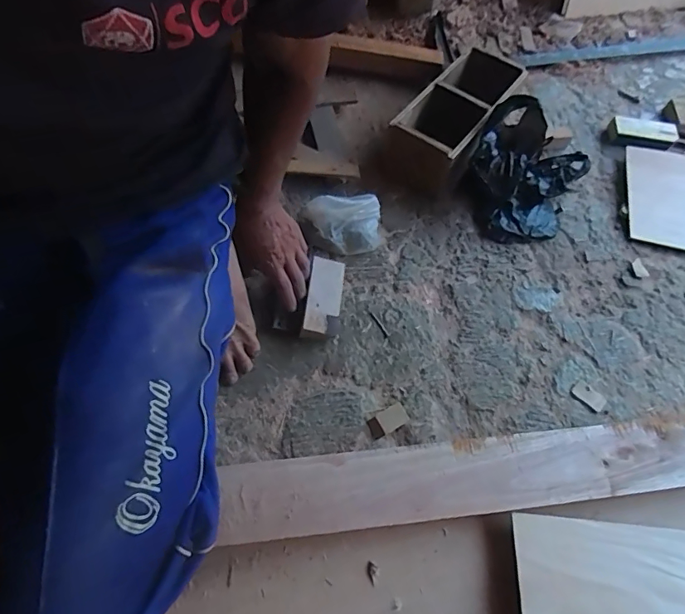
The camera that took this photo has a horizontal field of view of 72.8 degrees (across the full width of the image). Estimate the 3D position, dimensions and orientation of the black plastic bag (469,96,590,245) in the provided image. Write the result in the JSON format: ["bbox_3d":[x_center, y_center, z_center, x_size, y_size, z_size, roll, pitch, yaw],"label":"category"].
[{"bbox_3d":[0.325,-0.240,0.808,0.198,0.142,0.232,23,62,9],"label":"black plastic bag"}]

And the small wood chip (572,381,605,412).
[{"bbox_3d":[0.364,0.132,0.686,0.026,0.004,0.047,-39,70,-22],"label":"small wood chip"}]

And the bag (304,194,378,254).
[{"bbox_3d":[0.001,-0.139,0.765,0.121,0.077,0.084,-1,61,-4],"label":"bag"}]

